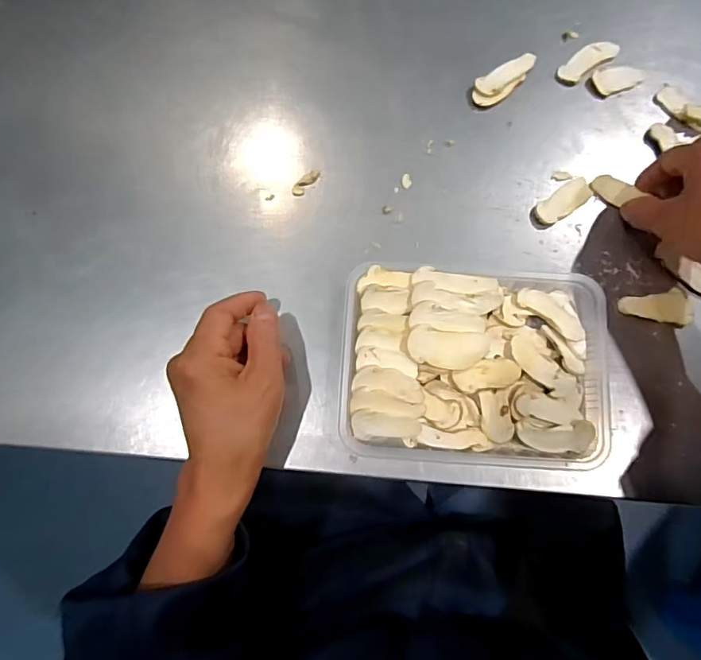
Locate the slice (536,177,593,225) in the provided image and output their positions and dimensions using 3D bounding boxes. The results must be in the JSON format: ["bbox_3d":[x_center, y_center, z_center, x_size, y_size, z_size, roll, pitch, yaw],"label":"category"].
[{"bbox_3d":[0.168,-0.102,0.373,0.051,0.004,0.021,-37,81,-6],"label":"slice"}]

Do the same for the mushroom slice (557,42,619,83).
[{"bbox_3d":[0.199,-0.226,0.400,0.053,0.007,0.021,-31,80,-6],"label":"mushroom slice"}]

